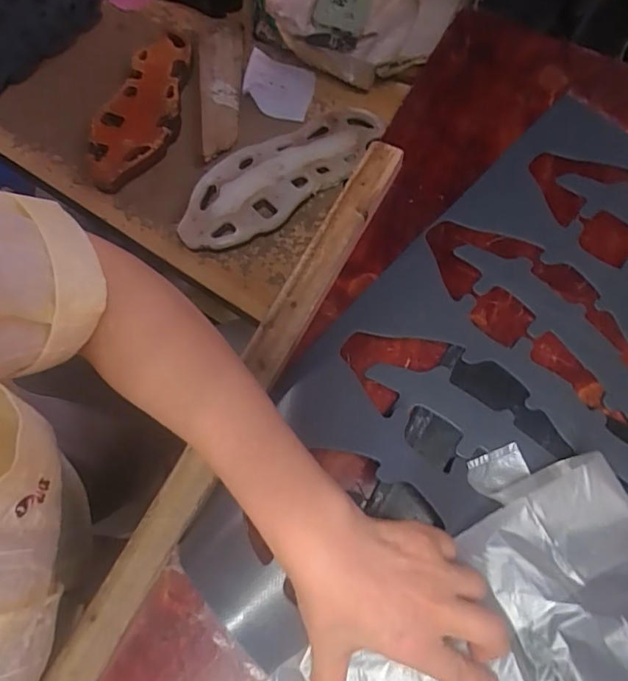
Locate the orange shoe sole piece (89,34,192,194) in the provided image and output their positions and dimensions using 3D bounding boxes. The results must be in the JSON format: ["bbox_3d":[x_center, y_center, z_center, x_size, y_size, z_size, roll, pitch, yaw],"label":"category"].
[{"bbox_3d":[-0.232,-0.308,0.684,0.101,0.027,0.241,22,74,10],"label":"orange shoe sole piece"}]

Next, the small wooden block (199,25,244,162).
[{"bbox_3d":[-0.129,-0.349,0.693,0.058,0.010,0.214,-4,71,1],"label":"small wooden block"}]

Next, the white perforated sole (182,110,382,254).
[{"bbox_3d":[-0.042,-0.212,0.654,0.291,0.021,0.109,-32,73,-8],"label":"white perforated sole"}]

